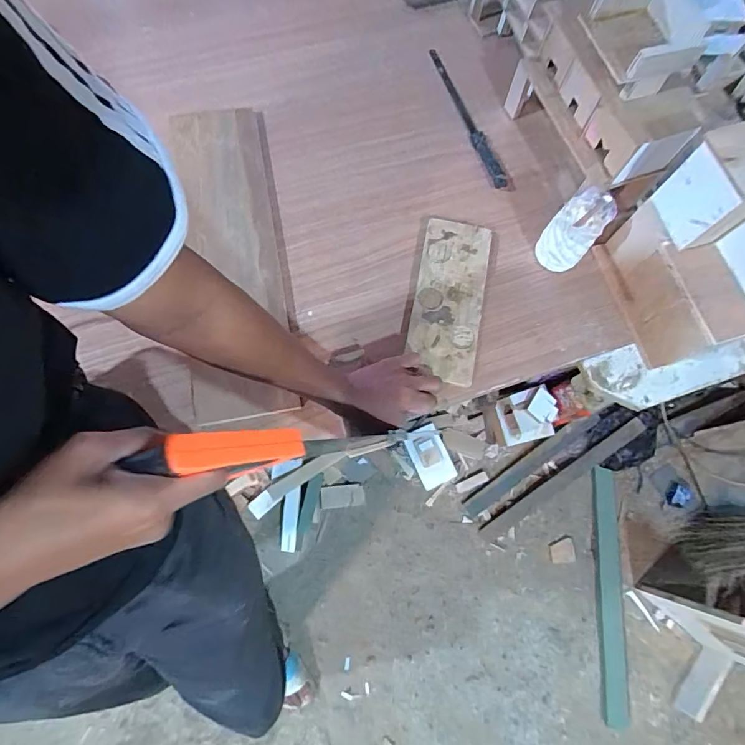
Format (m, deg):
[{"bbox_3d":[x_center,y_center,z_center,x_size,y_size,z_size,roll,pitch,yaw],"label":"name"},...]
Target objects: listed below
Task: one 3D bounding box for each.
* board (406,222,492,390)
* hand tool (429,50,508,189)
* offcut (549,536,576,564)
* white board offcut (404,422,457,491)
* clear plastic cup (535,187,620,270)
[{"bbox_3d":[0.107,-0.105,0.620,0.096,0.020,0.238,7,73,4],"label":"board"},{"bbox_3d":[0.155,-0.422,0.729,0.028,0.018,0.291,-19,76,-7],"label":"hand tool"},{"bbox_3d":[0.531,0.498,1.250,0.068,0.004,0.064,-7,75,-4],"label":"offcut"},{"bbox_3d":[0.165,0.242,1.280,0.102,0.018,0.166,-25,91,-10],"label":"white board offcut"},{"bbox_3d":[0.277,-0.195,0.618,0.066,0.107,0.069,38,75,14],"label":"clear plastic cup"}]

